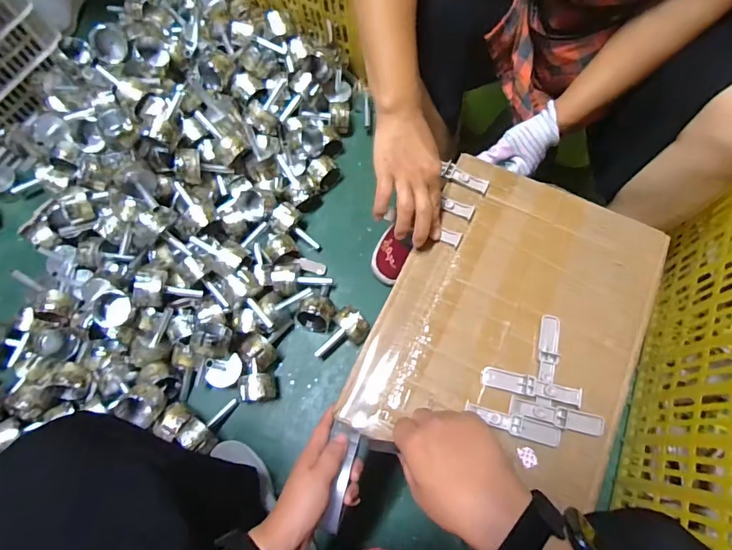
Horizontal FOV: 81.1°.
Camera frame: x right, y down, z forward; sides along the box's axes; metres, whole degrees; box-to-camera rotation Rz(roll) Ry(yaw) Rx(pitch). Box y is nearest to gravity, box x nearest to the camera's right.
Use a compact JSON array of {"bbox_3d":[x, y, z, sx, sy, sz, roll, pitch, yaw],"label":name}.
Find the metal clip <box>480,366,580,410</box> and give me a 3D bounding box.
[{"bbox_3d":[0.176,0.118,0.456,0.099,0.013,0.020,13,72,5],"label":"metal clip"}]

